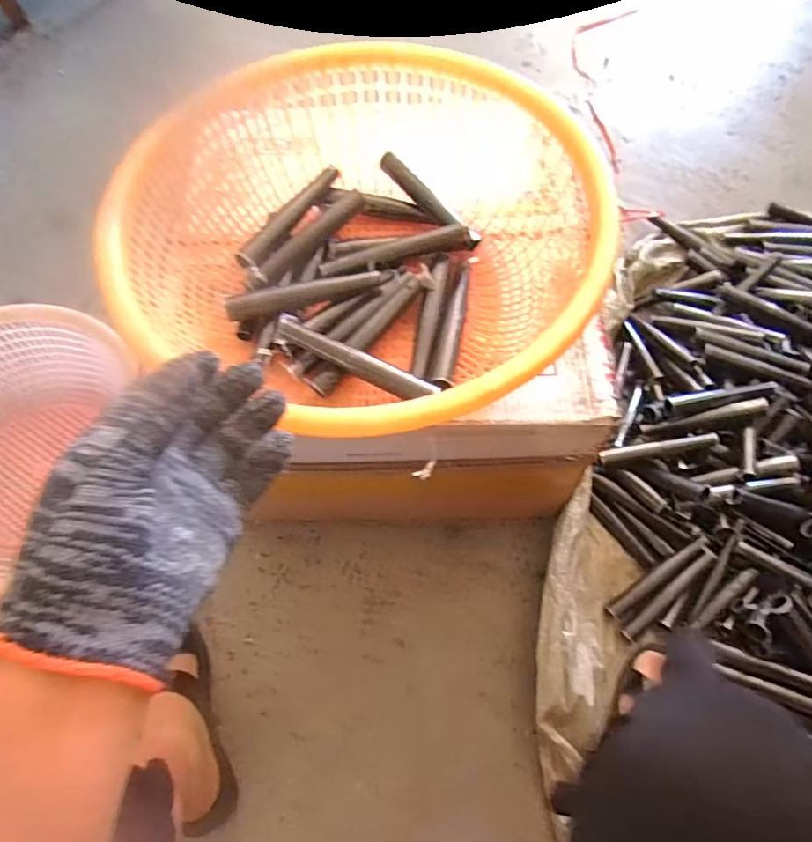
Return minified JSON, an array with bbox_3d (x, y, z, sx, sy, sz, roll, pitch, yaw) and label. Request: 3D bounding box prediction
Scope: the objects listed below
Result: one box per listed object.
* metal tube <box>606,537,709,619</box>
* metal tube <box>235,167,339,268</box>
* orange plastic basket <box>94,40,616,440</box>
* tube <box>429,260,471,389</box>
[{"bbox_3d":[0.318,0.196,0.676,0.150,0.017,0.017,-38,71,0],"label":"metal tube"},{"bbox_3d":[-0.118,-0.208,0.541,0.021,0.017,0.147,29,70,14],"label":"metal tube"},{"bbox_3d":[-0.038,-0.160,0.485,0.385,0.141,0.375,-1,66,2],"label":"orange plastic basket"},{"bbox_3d":[0.044,-0.094,0.507,0.021,0.024,0.148,10,66,7],"label":"tube"}]

